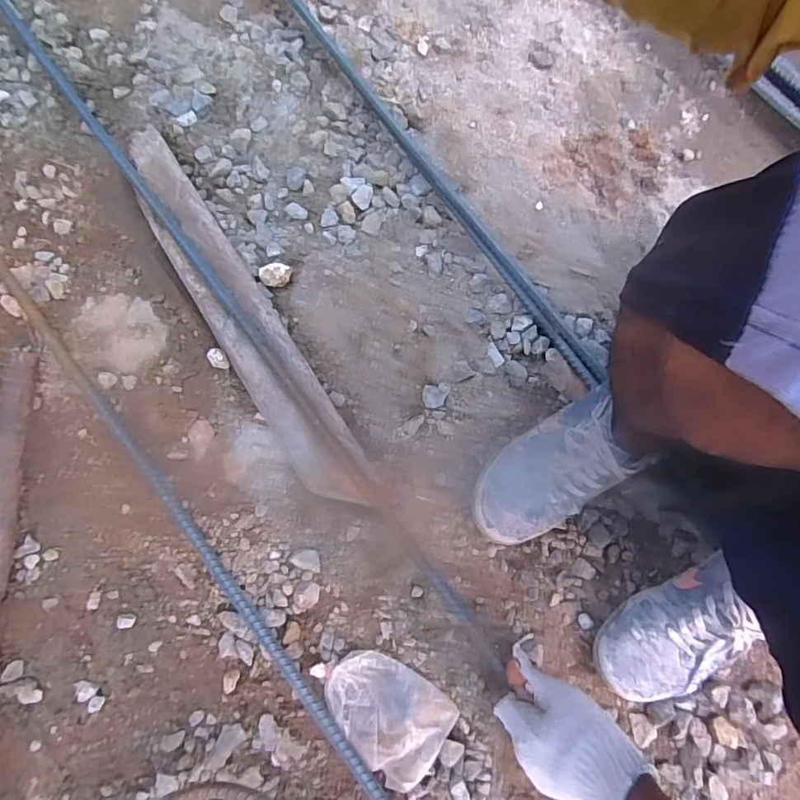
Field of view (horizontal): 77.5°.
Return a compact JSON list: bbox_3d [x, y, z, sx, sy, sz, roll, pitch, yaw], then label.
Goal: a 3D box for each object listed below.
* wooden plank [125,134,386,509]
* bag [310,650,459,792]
[{"bbox_3d":[-0.209,-0.117,0.624,0.083,0.048,0.578,-32,78,-10],"label":"wooden plank"},{"bbox_3d":[-0.019,0.324,0.530,0.144,0.023,0.092,40,77,9],"label":"bag"}]

